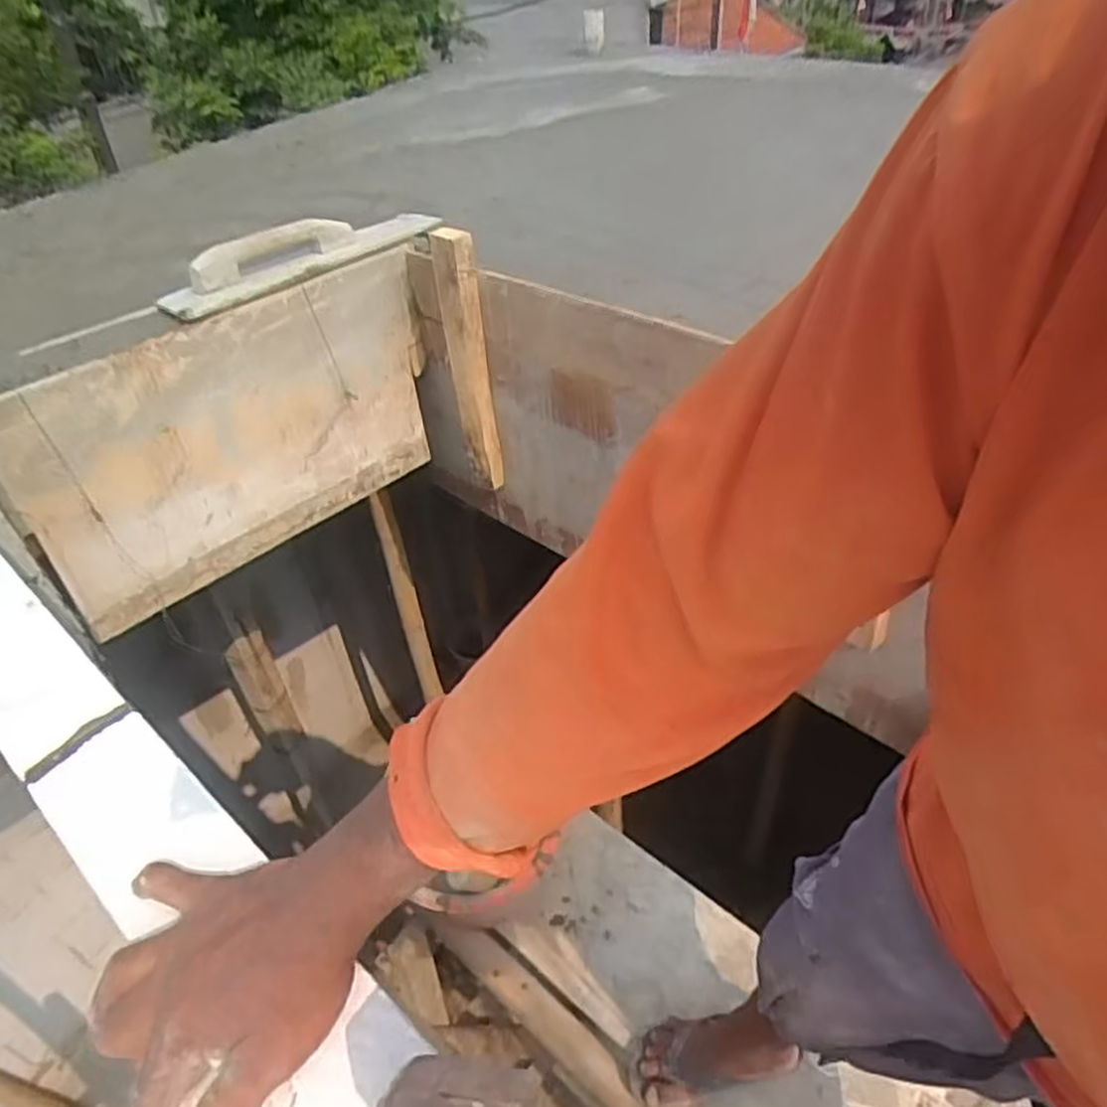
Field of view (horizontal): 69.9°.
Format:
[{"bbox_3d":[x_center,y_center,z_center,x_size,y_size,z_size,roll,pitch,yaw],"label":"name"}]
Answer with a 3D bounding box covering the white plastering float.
[{"bbox_3d":[-0.383,-0.474,1.222,0.103,0.068,0.454,28,50,33],"label":"white plastering float"}]

